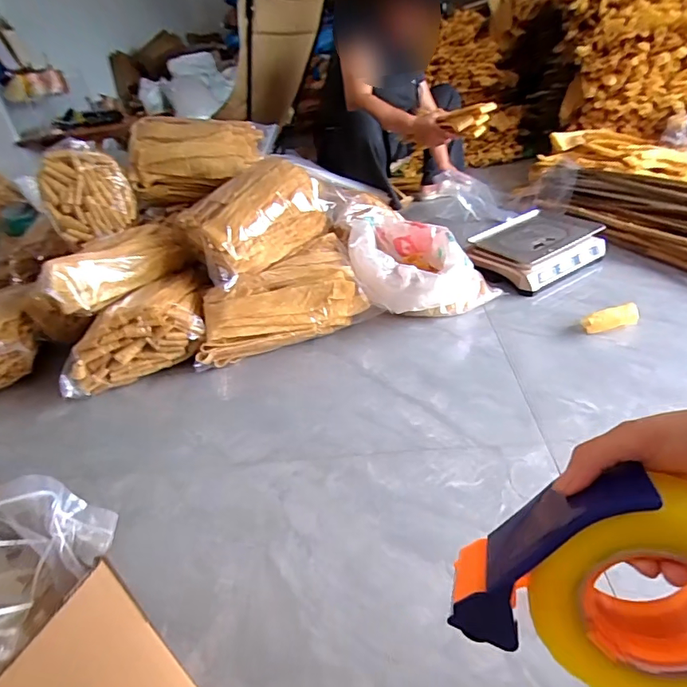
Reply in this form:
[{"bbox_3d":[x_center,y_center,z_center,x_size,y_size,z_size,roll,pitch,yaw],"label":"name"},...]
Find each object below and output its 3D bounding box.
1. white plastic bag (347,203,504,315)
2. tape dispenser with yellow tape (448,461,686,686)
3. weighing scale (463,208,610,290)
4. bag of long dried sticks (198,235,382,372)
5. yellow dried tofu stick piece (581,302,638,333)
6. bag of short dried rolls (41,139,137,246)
[{"bbox_3d":[0.221,-0.245,1.358,0.389,0.199,0.449,-9,33,3],"label":"white plastic bag"},{"bbox_3d":[0.170,0.151,0.281,0.140,0.164,0.060,42,20,5],"label":"tape dispenser with yellow tape"},{"bbox_3d":[0.590,-0.303,1.411,0.380,0.091,0.270,-22,36,-20],"label":"weighing scale"},{"bbox_3d":[-0.184,-0.122,1.290,0.457,0.169,0.294,-16,33,-8],"label":"bag of long dried sticks"},{"bbox_3d":[0.635,-0.063,1.087,0.125,0.051,0.042,-17,33,9],"label":"yellow dried tofu stick piece"},{"bbox_3d":[-0.745,-0.447,1.338,0.239,0.207,0.161,-29,37,-26],"label":"bag of short dried rolls"}]

